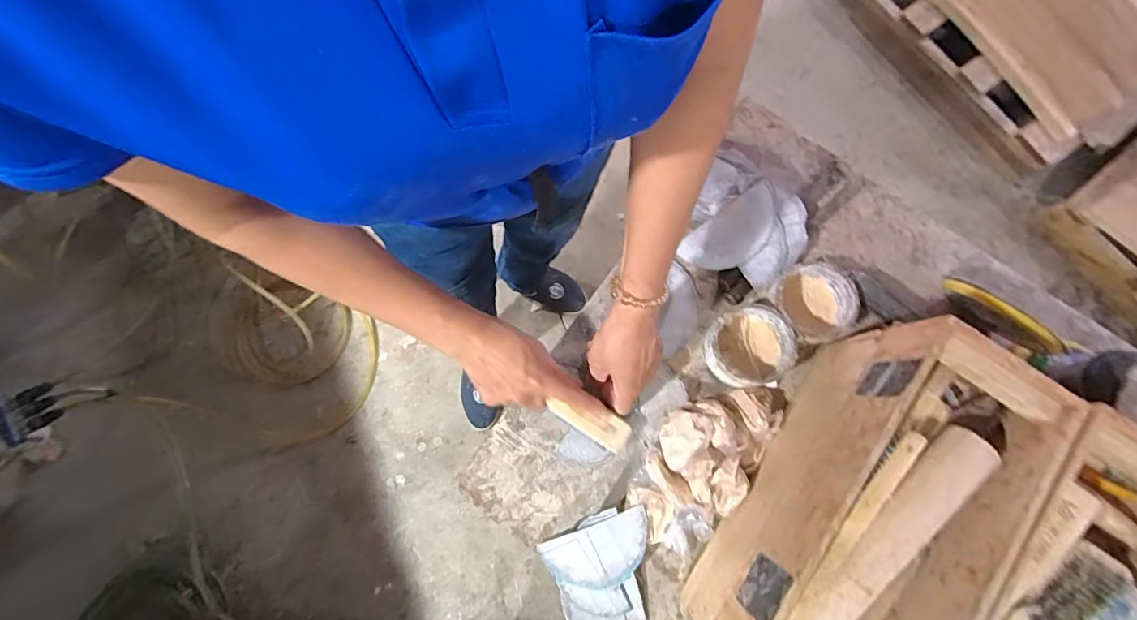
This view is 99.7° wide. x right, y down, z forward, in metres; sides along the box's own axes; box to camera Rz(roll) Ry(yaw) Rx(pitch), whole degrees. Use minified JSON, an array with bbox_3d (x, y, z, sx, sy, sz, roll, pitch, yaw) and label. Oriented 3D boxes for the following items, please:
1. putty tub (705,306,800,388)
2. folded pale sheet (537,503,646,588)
[{"bbox_3d":[0.189,0.040,0.507,0.081,0.043,0.079,0,79,0],"label":"putty tub"},{"bbox_3d":[0.031,0.244,0.478,0.107,0.024,0.059,-22,80,-4],"label":"folded pale sheet"}]

